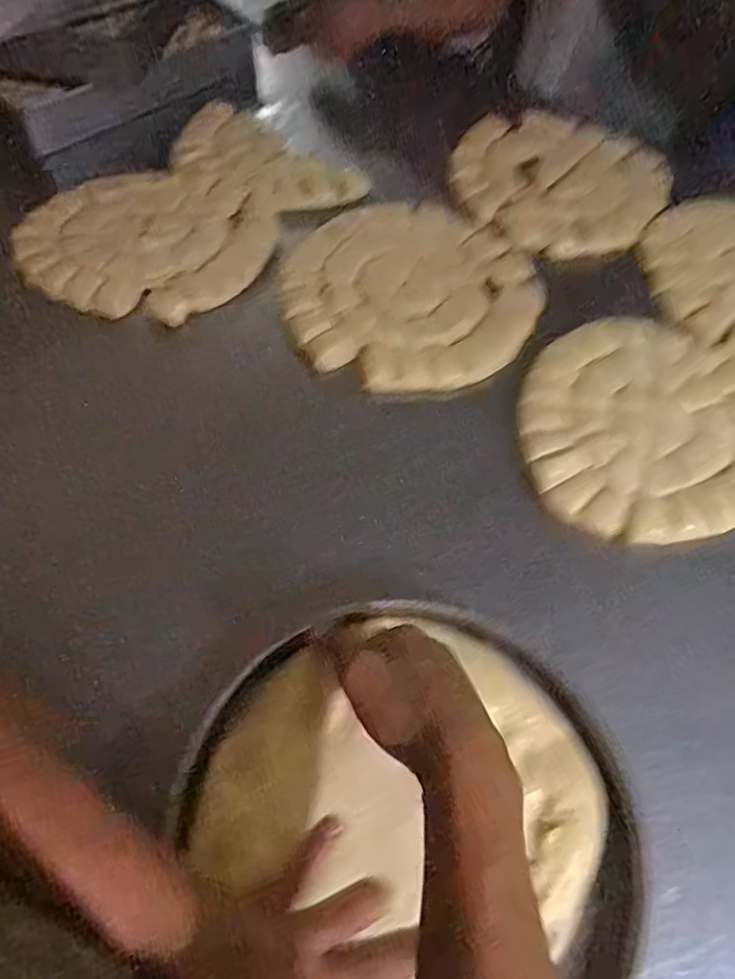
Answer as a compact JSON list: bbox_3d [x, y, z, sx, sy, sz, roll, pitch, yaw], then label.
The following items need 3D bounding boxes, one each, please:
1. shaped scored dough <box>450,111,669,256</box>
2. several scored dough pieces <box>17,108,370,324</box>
[{"bbox_3d":[0.255,-0.428,0.843,0.279,0.018,0.295,1,60,-2],"label":"shaped scored dough"},{"bbox_3d":[-0.215,-0.347,0.747,0.244,0.021,0.396,36,64,17],"label":"several scored dough pieces"}]

